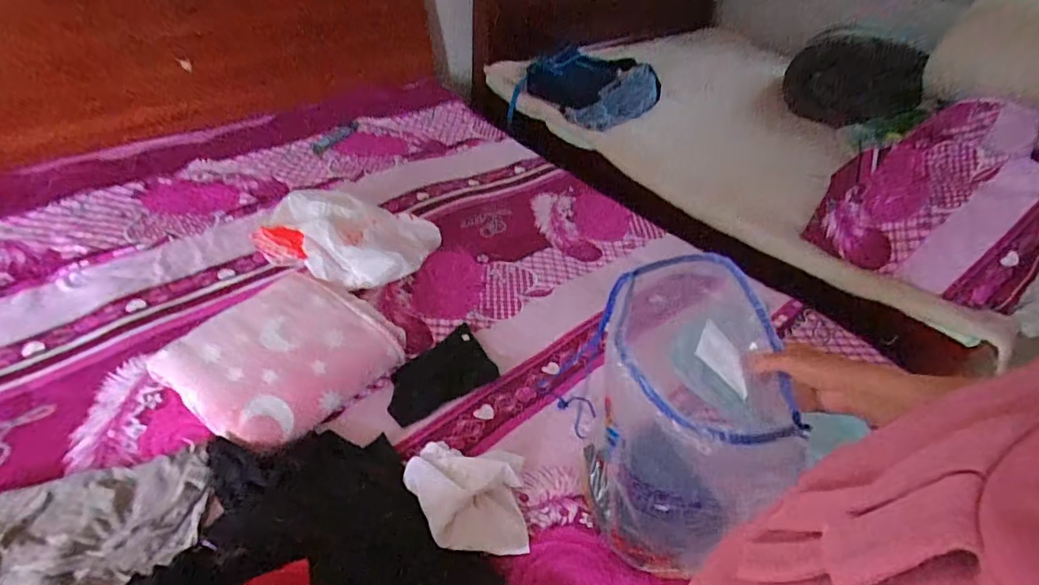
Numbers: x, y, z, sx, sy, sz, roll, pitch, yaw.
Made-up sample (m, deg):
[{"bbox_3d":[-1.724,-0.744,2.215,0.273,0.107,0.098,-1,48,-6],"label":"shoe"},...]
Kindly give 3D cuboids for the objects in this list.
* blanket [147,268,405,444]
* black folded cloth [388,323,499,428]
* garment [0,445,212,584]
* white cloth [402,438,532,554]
[{"bbox_3d":[-0.460,0.124,1.026,0.308,0.122,0.371,29,46,23],"label":"blanket"},{"bbox_3d":[-0.170,0.170,1.088,0.244,0.021,0.144,-29,52,-34],"label":"black folded cloth"},{"bbox_3d":[-0.747,0.403,0.785,0.498,0.052,0.254,-11,44,-19],"label":"garment"},{"bbox_3d":[-0.091,0.338,0.872,0.209,0.063,0.180,4,41,-3],"label":"white cloth"}]

